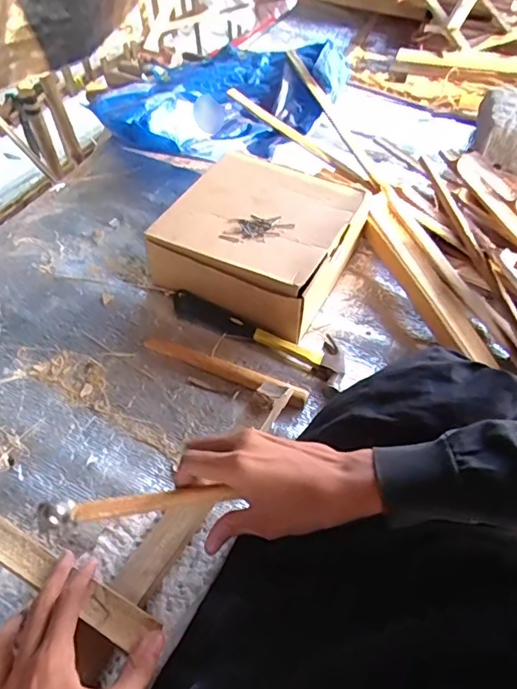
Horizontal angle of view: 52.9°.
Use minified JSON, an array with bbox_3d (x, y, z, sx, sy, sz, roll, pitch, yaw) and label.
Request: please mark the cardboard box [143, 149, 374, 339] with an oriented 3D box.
[{"bbox_3d":[0.007,-0.165,0.810,0.243,0.120,0.250,24,53,15],"label":"cardboard box"}]

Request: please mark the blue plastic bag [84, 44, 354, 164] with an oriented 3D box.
[{"bbox_3d":[-0.086,-0.553,1.084,0.491,0.126,0.447,-16,54,-16],"label":"blue plastic bag"}]

